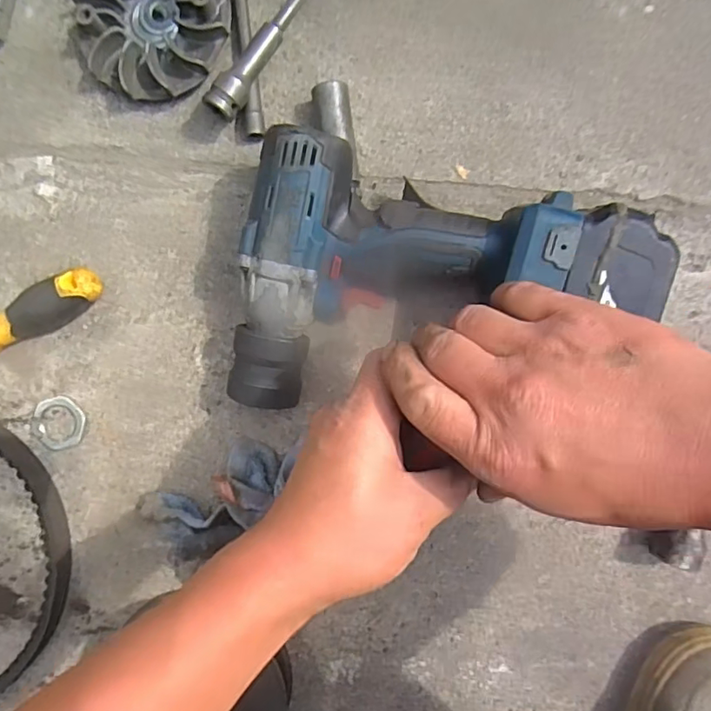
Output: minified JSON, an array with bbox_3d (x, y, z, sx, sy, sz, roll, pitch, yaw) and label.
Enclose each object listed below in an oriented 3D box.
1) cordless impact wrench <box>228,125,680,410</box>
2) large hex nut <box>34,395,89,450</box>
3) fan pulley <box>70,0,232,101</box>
[{"bbox_3d":[0.049,-0.035,0.362,0.253,0.086,0.182,13,92,0],"label":"cordless impact wrench"},{"bbox_3d":[-0.225,0.052,0.421,0.041,0.004,0.039,21,92,0],"label":"large hex nut"},{"bbox_3d":[-0.144,-0.237,0.391,0.104,0.032,0.105,0,92,1],"label":"fan pulley"}]

